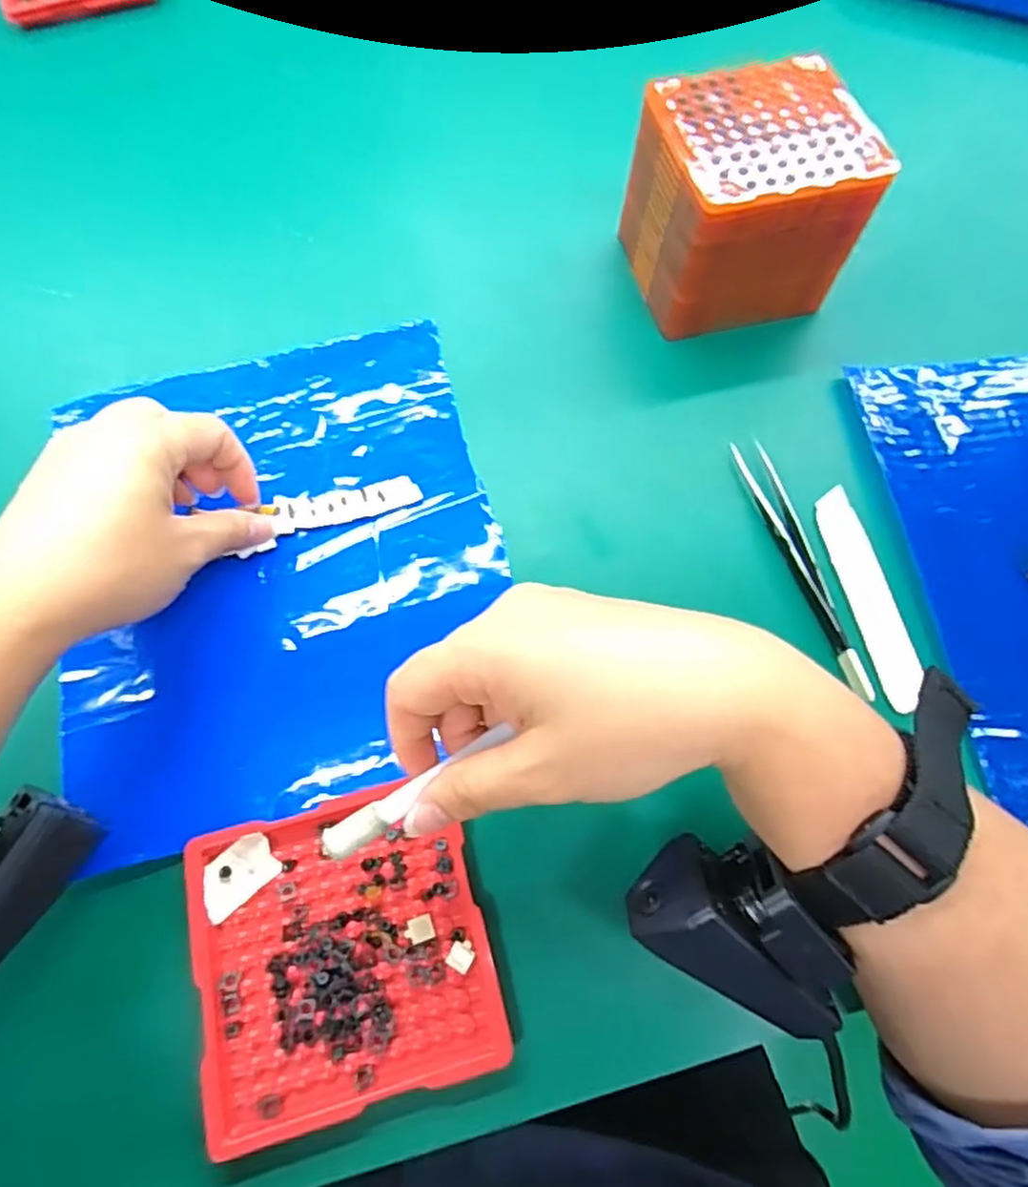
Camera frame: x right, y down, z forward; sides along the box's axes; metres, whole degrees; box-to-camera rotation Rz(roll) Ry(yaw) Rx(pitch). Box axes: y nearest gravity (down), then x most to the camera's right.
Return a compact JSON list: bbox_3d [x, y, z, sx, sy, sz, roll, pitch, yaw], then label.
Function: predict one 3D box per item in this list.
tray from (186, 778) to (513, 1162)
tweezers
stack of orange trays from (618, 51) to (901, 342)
[{"bbox_3d":[-0.061,0.125,0.248,0.099,0.012,0.099,-16,68,-6],"label":"tray"},{"bbox_3d":[0.128,-0.015,0.303,0.016,0.011,0.125,-16,68,-6],"label":"tweezers"},{"bbox_3d":[0.112,-0.188,0.349,0.093,0.093,0.083,-15,68,-6],"label":"stack of orange trays"}]

